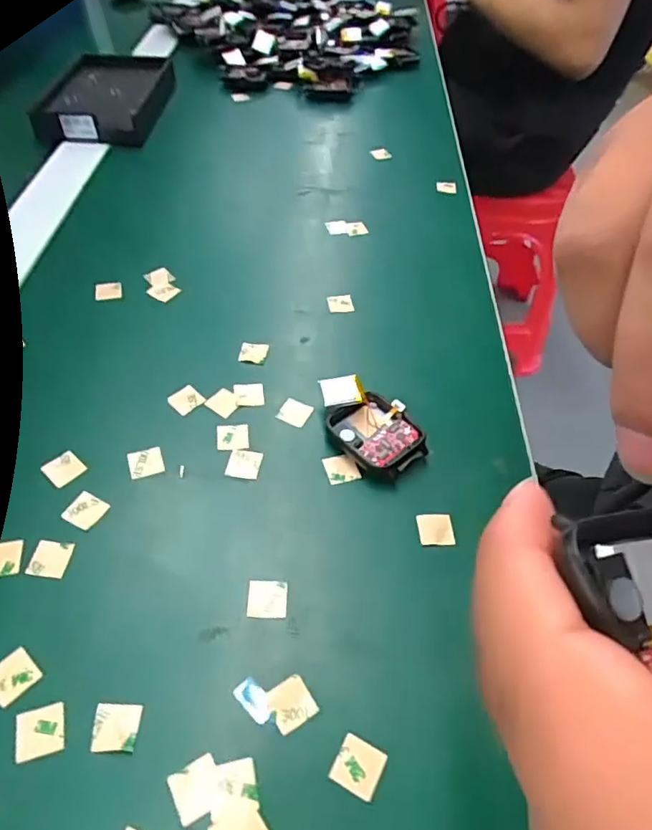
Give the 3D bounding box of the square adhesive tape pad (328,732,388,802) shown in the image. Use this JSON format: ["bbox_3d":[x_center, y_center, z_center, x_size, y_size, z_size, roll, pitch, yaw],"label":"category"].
[{"bbox_3d":[0.011,0.121,0.191,0.016,0.004,0.015,22,52,15],"label":"square adhesive tape pad"}]

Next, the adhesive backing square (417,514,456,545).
[{"bbox_3d":[0.050,0.052,0.251,0.016,0.004,0.015,-1,50,-3],"label":"adhesive backing square"}]

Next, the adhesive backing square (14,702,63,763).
[{"bbox_3d":[-0.099,0.110,0.193,0.015,0.004,0.015,-11,52,-14],"label":"adhesive backing square"}]

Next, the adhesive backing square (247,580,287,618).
[{"bbox_3d":[-0.024,0.074,0.225,0.016,0.004,0.015,2,50,-1],"label":"adhesive backing square"}]

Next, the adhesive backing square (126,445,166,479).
[{"bbox_3d":[-0.086,0.023,0.266,0.016,0.004,0.015,-14,58,-13],"label":"adhesive backing square"}]

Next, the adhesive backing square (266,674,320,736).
[{"bbox_3d":[-0.013,0.105,0.203,0.015,0.004,0.016,-26,55,-23],"label":"adhesive backing square"}]

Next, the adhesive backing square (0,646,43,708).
[{"bbox_3d":[-0.115,0.096,0.204,0.016,0.004,0.015,35,55,23],"label":"adhesive backing square"}]

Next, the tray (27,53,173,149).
[{"bbox_3d":[-0.198,-0.289,0.503,0.102,0.023,0.148,-1,50,-3],"label":"tray"}]

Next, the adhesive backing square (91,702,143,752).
[{"bbox_3d":[-0.073,0.108,0.194,0.015,0.004,0.015,0,50,-3],"label":"adhesive backing square"}]

